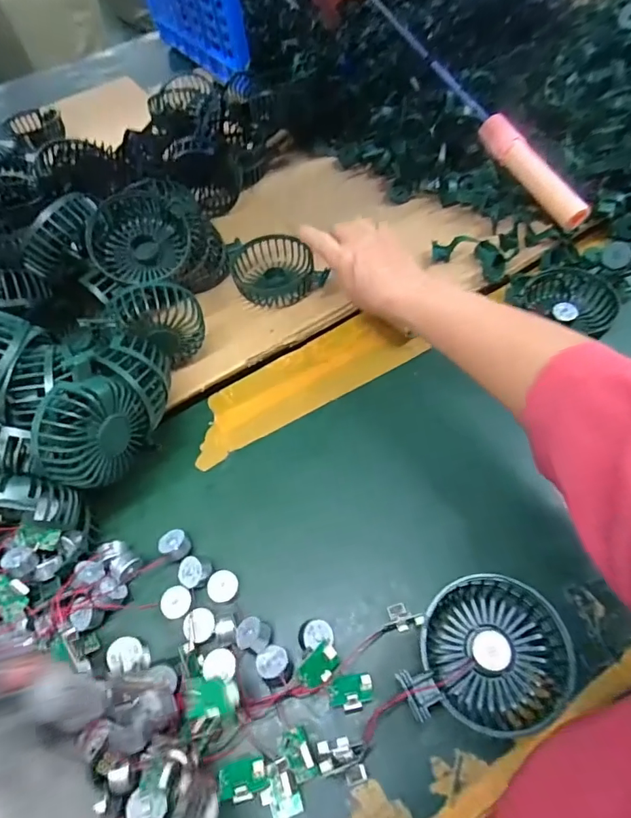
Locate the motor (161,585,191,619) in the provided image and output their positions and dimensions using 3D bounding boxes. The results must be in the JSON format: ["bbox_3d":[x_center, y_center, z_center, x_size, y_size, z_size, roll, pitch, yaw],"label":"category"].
[{"bbox_3d":[-0.105,0.148,0.355,0.022,0.012,0.022,-2,59,3],"label":"motor"}]

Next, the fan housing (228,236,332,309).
[{"bbox_3d":[-0.045,-0.155,0.519,0.089,0.034,0.099,-20,64,-8],"label":"fan housing"}]

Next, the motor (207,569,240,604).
[{"bbox_3d":[-0.072,0.140,0.367,0.024,0.019,0.023,-2,59,3],"label":"motor"}]

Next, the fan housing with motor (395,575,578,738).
[{"bbox_3d":[0.112,0.162,0.311,0.099,0.049,0.089,2,63,15],"label":"fan housing with motor"}]

